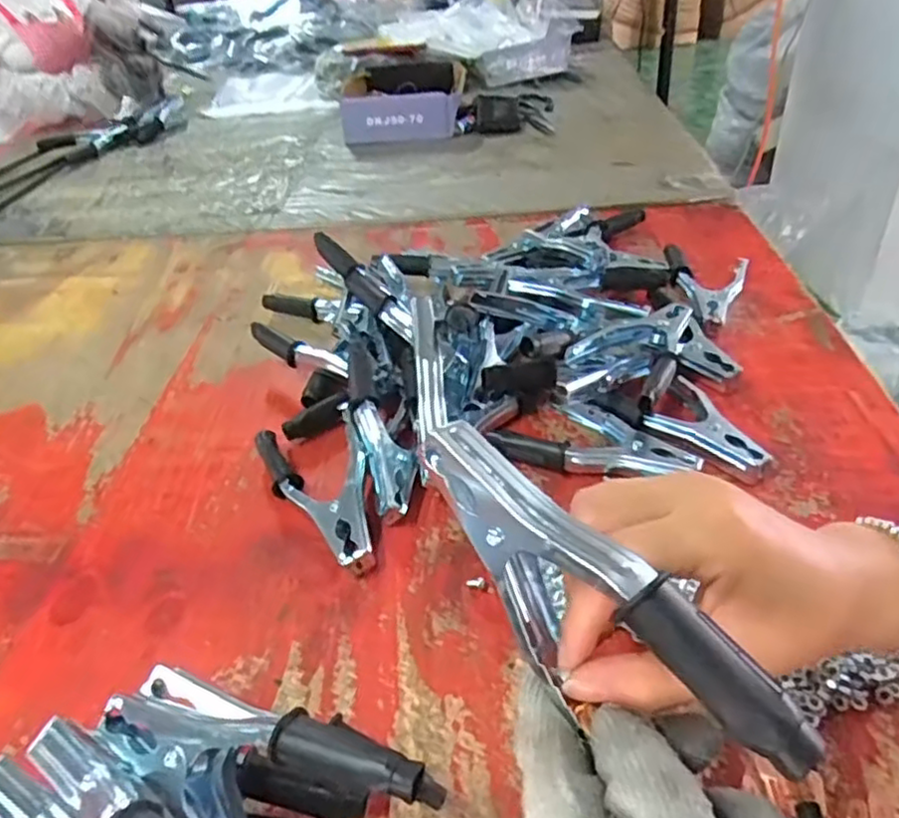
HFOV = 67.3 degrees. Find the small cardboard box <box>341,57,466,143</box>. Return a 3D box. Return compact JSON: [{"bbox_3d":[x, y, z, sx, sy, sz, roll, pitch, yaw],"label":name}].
[{"bbox_3d":[-0.076,-0.560,1.221,0.193,0.064,0.280,0,39,6],"label":"small cardboard box"}]

